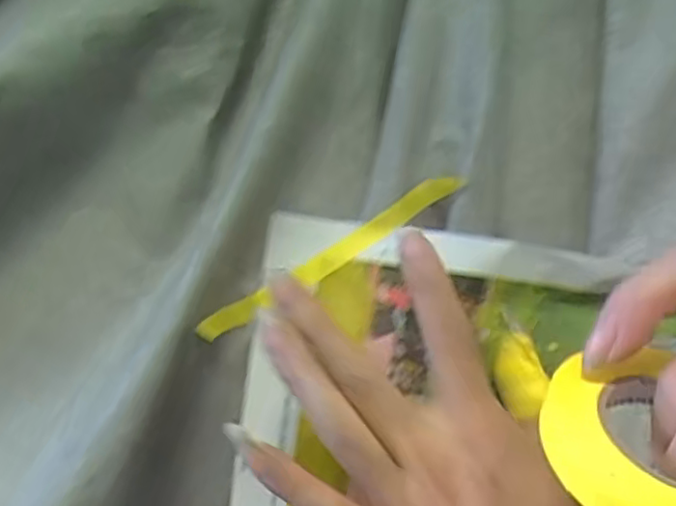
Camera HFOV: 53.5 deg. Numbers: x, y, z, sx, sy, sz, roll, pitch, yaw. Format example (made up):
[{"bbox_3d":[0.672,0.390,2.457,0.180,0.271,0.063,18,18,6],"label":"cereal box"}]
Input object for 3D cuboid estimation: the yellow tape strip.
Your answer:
[{"bbox_3d":[-0.003,0.002,0.300,0.131,0.013,0.015,-31,11,-3],"label":"yellow tape strip"}]

